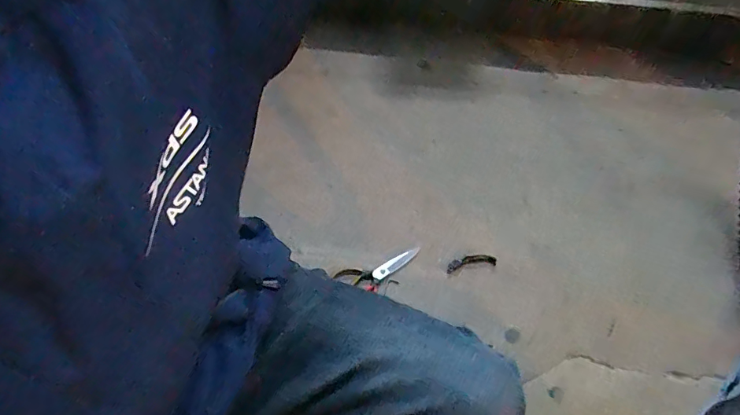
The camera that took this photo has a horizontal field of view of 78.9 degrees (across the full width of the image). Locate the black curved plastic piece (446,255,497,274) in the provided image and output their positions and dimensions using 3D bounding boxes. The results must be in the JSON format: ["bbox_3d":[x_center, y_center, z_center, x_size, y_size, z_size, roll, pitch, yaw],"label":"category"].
[{"bbox_3d":[0.233,0.126,1.037,0.124,0.014,0.032,-11,58,-9],"label":"black curved plastic piece"}]

